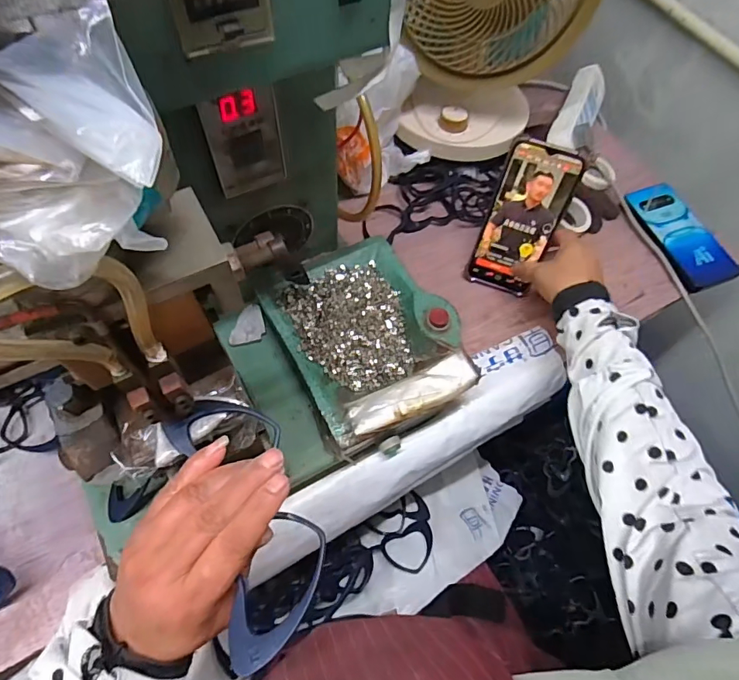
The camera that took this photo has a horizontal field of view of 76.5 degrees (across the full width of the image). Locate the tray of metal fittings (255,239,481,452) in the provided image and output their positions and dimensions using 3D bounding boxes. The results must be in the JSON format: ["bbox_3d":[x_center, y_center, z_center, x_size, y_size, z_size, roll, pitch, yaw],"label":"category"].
[{"bbox_3d":[0.000,-0.011,0.461,0.159,0.024,0.189,-24,67,-15],"label":"tray of metal fittings"}]

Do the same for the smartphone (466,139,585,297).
[{"bbox_3d":[0.166,-0.129,0.520,0.077,0.166,0.008,23,39,8],"label":"smartphone"}]

